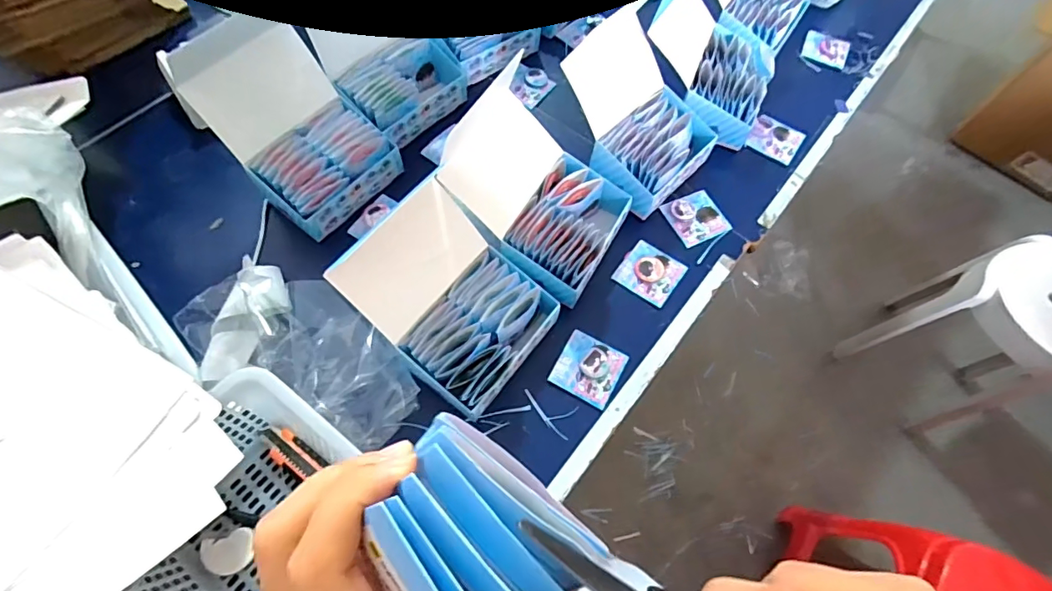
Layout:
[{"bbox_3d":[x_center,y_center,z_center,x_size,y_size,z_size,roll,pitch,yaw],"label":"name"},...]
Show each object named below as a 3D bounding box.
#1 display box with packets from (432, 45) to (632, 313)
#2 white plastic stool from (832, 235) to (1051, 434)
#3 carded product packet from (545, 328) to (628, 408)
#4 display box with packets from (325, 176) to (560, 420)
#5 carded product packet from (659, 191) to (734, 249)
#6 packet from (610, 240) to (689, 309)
[{"bbox_3d":[0.013,-0.113,0.568,0.187,0.137,0.158,30,67,11],"label":"display box with packets"},{"bbox_3d":[1.013,0.075,1.136,0.251,0.395,0.263,-29,69,-15],"label":"white plastic stool"},{"bbox_3d":[0.070,0.078,0.551,0.066,0.012,0.070,28,66,10],"label":"carded product packet"},{"bbox_3d":[-0.071,0.008,0.511,0.167,0.128,0.149,37,69,14],"label":"display box with packets"},{"bbox_3d":[0.219,-0.100,0.645,0.068,0.009,0.067,-24,72,-12],"label":"carded product packet"},{"bbox_3d":[0.150,-0.029,0.611,0.069,0.008,0.071,36,68,13],"label":"packet"}]

